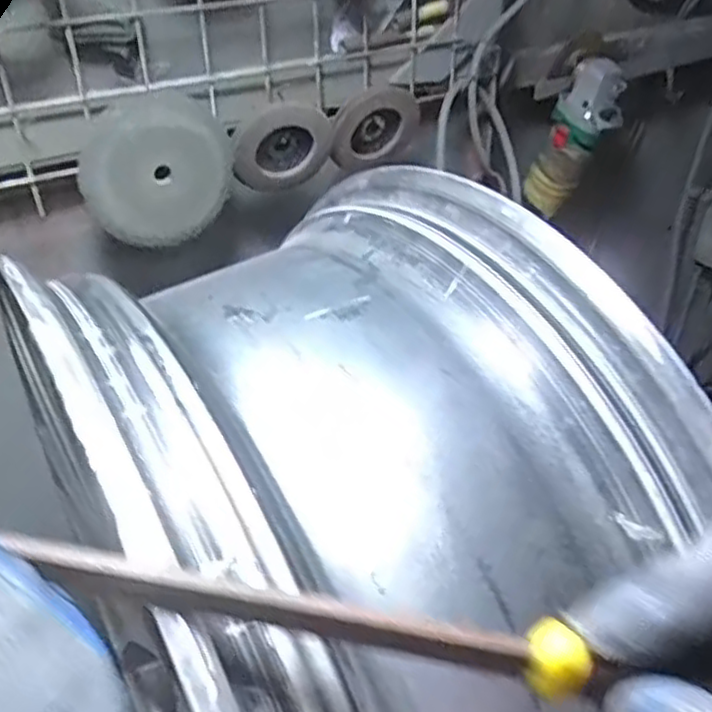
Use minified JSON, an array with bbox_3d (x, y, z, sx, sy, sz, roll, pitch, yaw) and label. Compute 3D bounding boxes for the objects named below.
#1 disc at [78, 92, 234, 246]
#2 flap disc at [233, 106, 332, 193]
[{"bbox_3d":[-0.165,-0.155,0.605,0.124,0.114,0.015,-16,38,-21],"label":"disc"},{"bbox_3d":[-0.067,-0.190,0.659,0.089,0.094,0.022,5,50,-40],"label":"flap disc"}]

